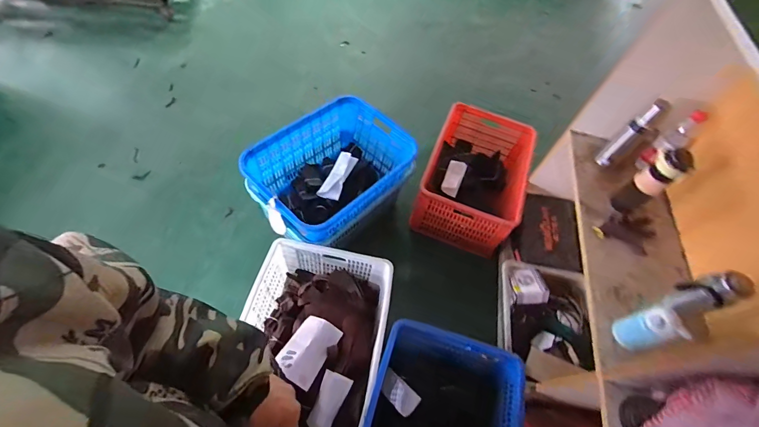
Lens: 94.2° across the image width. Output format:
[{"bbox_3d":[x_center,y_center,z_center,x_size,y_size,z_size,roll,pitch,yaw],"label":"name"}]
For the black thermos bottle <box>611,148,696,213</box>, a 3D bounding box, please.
[{"bbox_3d":[0.745,-0.087,0.966,0.078,0.226,0.073,-26,64,-24],"label":"black thermos bottle"}]

